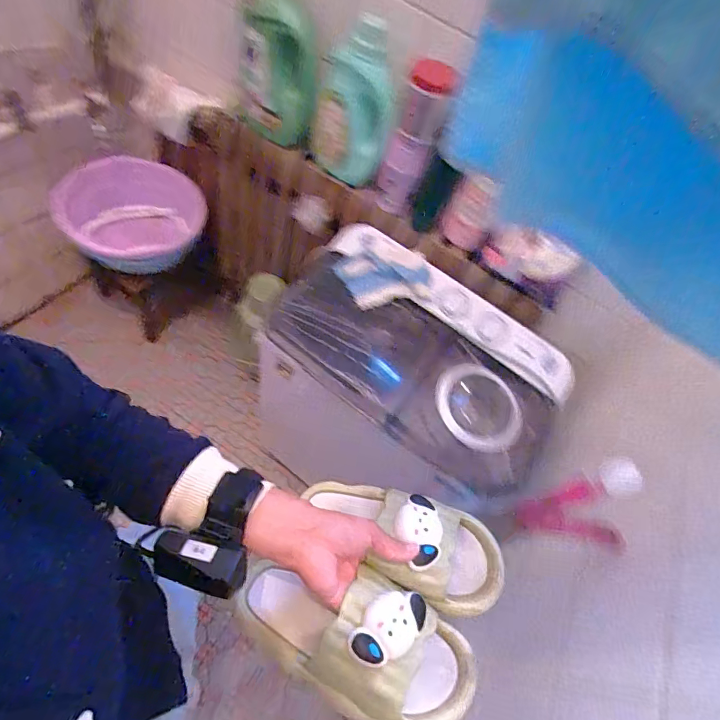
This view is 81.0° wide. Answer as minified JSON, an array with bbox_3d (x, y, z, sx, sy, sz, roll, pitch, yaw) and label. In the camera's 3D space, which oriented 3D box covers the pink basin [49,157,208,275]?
[{"bbox_3d":[-0.670,-0.405,1.230,0.440,0.319,0.145,5,40,6],"label":"pink basin"}]

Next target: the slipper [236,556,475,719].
[{"bbox_3d":[-0.016,0.249,0.386,0.227,0.068,0.099,8,53,22],"label":"slipper"}]

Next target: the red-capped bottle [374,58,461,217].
[{"bbox_3d":[0.107,-0.431,0.832,0.075,0.338,0.083,-37,80,-23],"label":"red-capped bottle"}]

